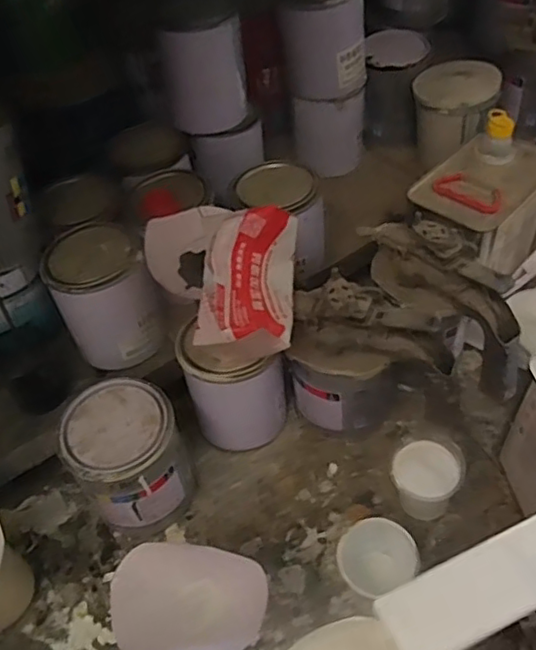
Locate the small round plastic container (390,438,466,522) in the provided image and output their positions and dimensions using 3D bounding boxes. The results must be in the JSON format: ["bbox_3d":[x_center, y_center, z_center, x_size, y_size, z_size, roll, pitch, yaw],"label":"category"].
[{"bbox_3d":[0.155,0.157,0.615,0.068,0.079,0.061,0,51,5],"label":"small round plastic container"}]

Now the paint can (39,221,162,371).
[{"bbox_3d":[-0.183,-0.038,0.700,0.102,0.126,0.120,-18,51,-8],"label":"paint can"}]

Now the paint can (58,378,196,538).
[{"bbox_3d":[-0.134,0.137,0.625,0.100,0.138,0.104,-3,51,3],"label":"paint can"}]

